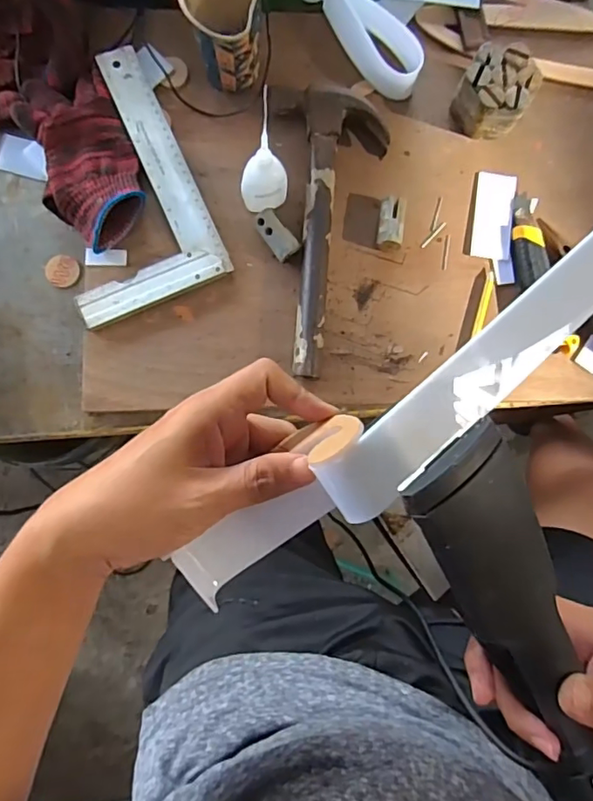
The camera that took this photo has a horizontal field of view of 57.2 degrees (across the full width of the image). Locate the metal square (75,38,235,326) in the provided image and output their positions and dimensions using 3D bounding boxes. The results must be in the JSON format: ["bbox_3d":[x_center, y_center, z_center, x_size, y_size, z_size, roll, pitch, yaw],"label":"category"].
[{"bbox_3d":[-0.180,-0.213,0.537,0.147,0.018,0.252,-24,87,-5],"label":"metal square"}]

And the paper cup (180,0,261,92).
[{"bbox_3d":[-0.067,-0.351,0.517,0.066,0.091,0.074,7,85,-3],"label":"paper cup"}]

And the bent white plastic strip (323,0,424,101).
[{"bbox_3d":[0.075,-0.372,0.555,0.045,0.038,0.131,-41,88,-6],"label":"bent white plastic strip"}]

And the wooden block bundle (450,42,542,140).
[{"bbox_3d":[0.200,-0.311,0.549,0.067,0.053,0.073,0,85,-3],"label":"wooden block bundle"}]

